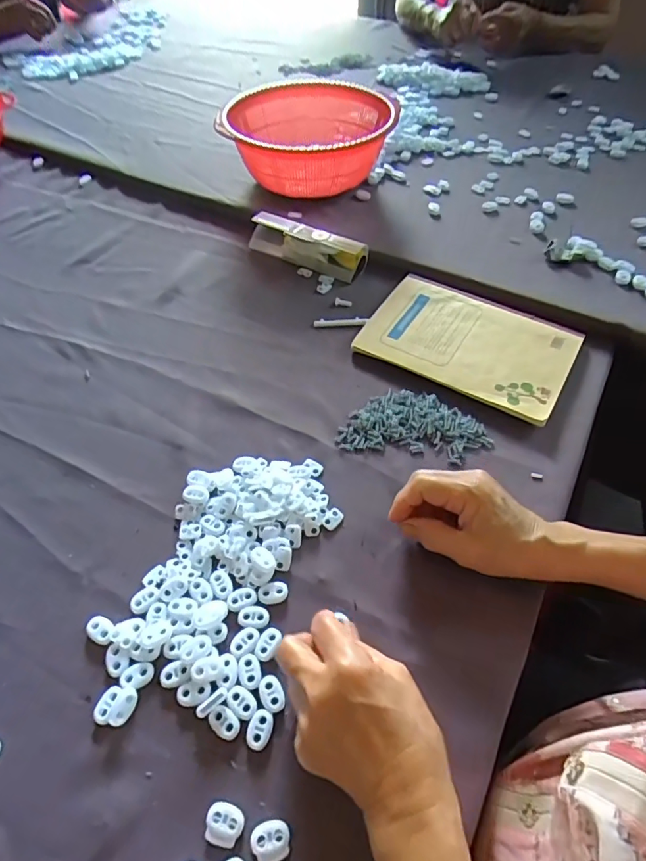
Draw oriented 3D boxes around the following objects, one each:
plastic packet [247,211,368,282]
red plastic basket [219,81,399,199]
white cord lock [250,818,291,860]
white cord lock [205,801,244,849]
[{"bbox_3d":[-0.021,-0.233,0.617,0.152,0.038,0.043,27,58,20],"label":"plastic packet"},{"bbox_3d":[-0.016,-0.390,0.688,0.227,0.101,0.222,-1,53,1],"label":"red plastic basket"},{"bbox_3d":[-0.030,0.239,0.288,0.021,0.004,0.020,-22,55,-14],"label":"white cord lock"},{"bbox_3d":[-0.059,0.233,0.293,0.021,0.004,0.020,15,55,12],"label":"white cord lock"}]

